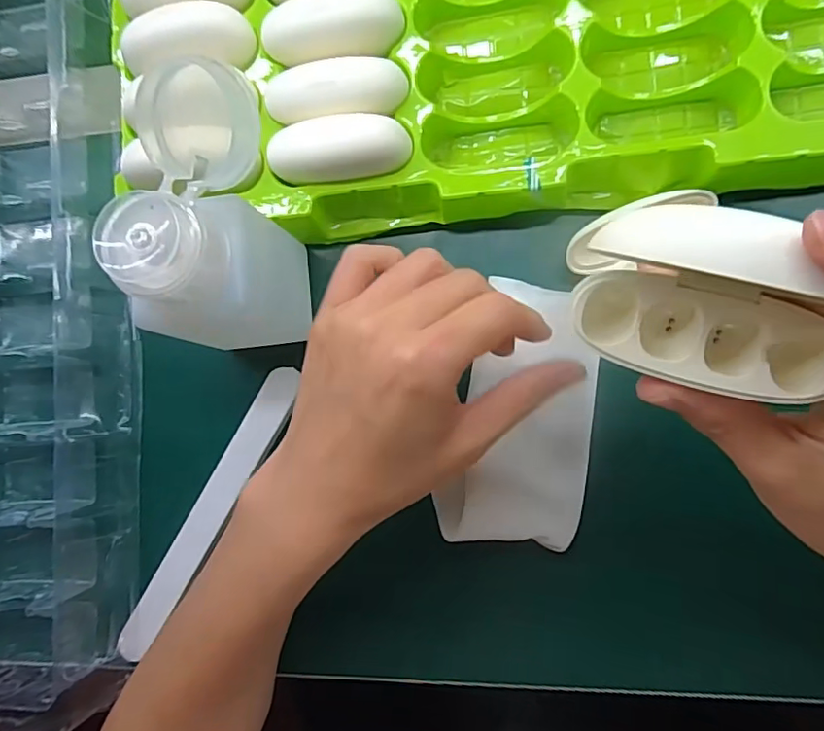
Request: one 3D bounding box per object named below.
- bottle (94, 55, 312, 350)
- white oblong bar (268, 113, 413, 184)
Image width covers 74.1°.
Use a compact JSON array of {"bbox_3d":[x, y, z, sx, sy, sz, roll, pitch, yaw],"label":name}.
[{"bbox_3d":[-0.078,-0.056,0.237,0.043,0.103,0.094,11,89,9],"label":"bottle"},{"bbox_3d":[-0.035,-0.100,0.252,0.066,0.020,0.022,-8,86,9],"label":"white oblong bar"}]

